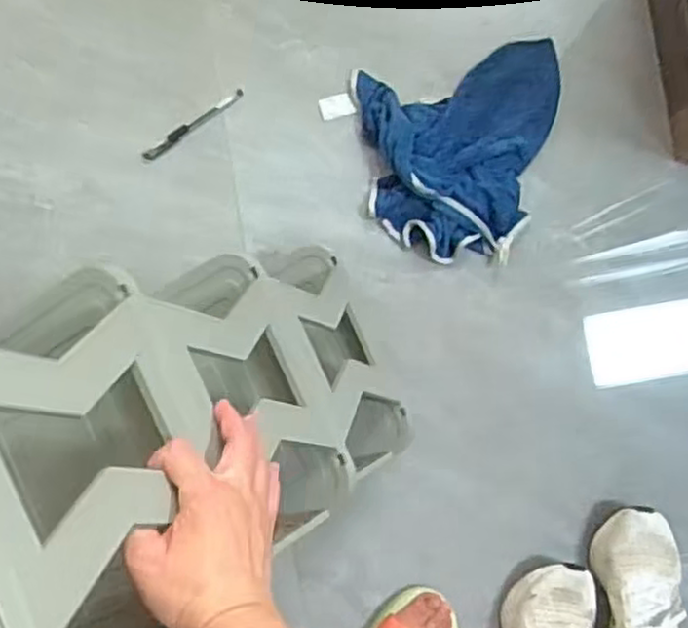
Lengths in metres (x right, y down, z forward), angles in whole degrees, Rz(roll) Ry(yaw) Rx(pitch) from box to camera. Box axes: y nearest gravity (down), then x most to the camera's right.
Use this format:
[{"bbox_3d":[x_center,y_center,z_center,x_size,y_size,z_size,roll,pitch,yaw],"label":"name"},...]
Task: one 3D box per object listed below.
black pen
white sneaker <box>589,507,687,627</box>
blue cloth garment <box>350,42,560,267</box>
[{"bbox_3d":[-0.188,-0.237,0.879,0.146,0.009,0.011,-37,88,-1],"label":"black pen"},{"bbox_3d":[0.340,0.346,0.829,0.085,0.106,0.230,9,88,0],"label":"white sneaker"},{"bbox_3d":[0.153,-0.202,0.879,0.261,0.043,0.258,-9,88,0],"label":"blue cloth garment"}]

